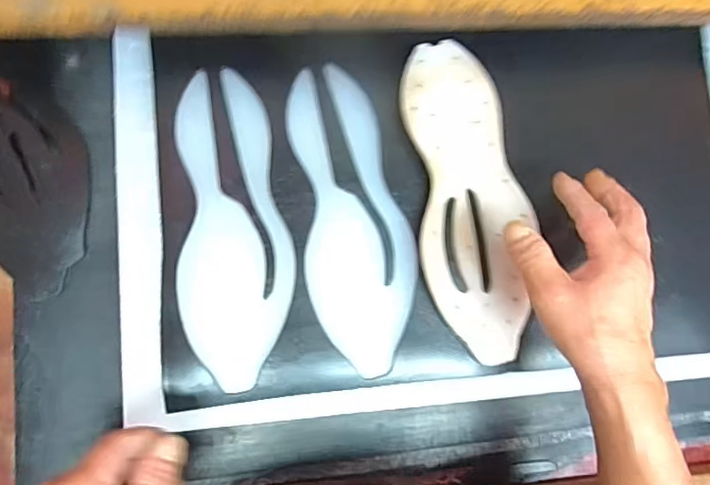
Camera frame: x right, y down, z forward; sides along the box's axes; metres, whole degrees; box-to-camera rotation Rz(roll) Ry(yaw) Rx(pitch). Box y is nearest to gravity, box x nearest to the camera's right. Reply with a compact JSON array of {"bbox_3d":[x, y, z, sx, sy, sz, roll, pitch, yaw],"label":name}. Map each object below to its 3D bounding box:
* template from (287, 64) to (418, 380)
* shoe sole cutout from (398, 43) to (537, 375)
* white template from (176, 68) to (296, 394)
[{"bbox_3d":[0.001,-0.022,0.486,0.093,0.005,0.268,-7,83,-7],"label":"template"},{"bbox_3d":[0.100,-0.039,0.480,0.091,0.012,0.276,-7,84,-7],"label":"shoe sole cutout"},{"bbox_3d":[-0.104,-0.014,0.474,0.092,0.008,0.267,-2,85,-7],"label":"white template"}]

